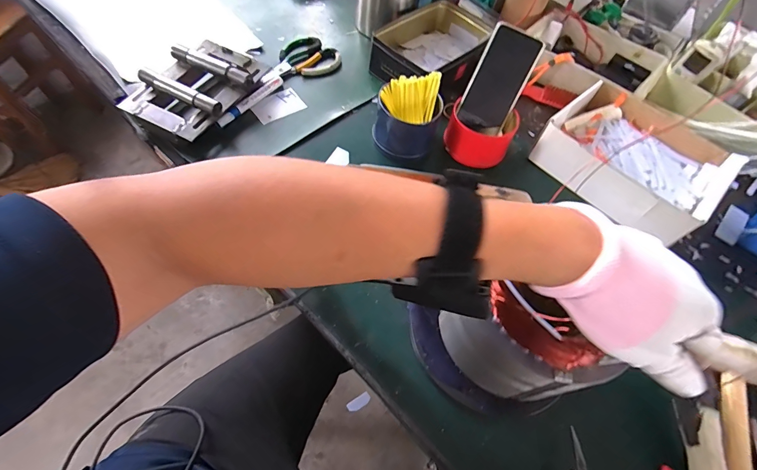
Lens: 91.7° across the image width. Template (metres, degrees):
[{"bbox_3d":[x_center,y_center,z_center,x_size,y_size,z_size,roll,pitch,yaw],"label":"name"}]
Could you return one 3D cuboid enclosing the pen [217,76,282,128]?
[{"bbox_3d":[-0.209,-0.222,0.607,0.013,0.020,0.145,32,62,14],"label":"pen"}]

